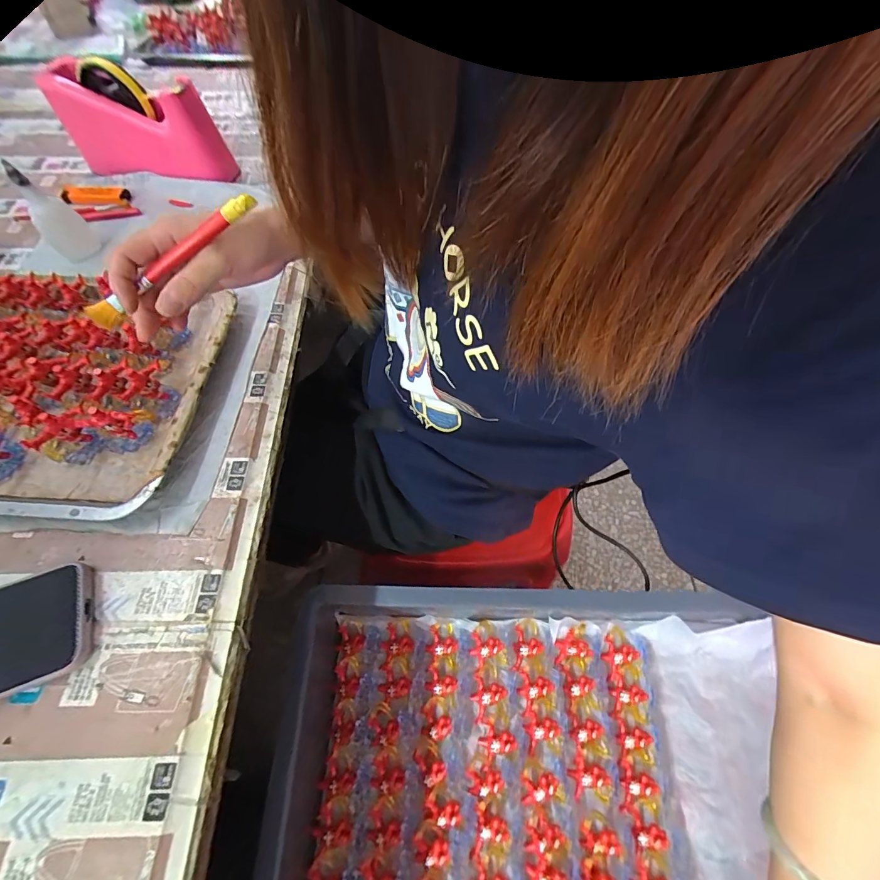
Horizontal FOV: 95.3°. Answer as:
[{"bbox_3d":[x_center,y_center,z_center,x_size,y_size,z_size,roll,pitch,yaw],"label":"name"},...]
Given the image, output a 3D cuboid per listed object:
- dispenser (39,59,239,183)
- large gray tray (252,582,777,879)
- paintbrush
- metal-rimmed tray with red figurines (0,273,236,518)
[{"bbox_3d":[-0.376,-0.394,0.501,0.194,0.101,0.064,11,62,5],"label":"dispenser"},{"bbox_3d":[0.150,0.368,0.371,0.575,0.100,0.418,2,61,0],"label":"large gray tray"},{"bbox_3d":[-0.183,-0.123,0.272,0.141,0.019,0.013,-35,66,7],"label":"paintbrush"},{"bbox_3d":[-0.343,-0.057,0.356,0.285,0.065,0.236,3,61,1],"label":"metal-rimmed tray with red figurines"}]

